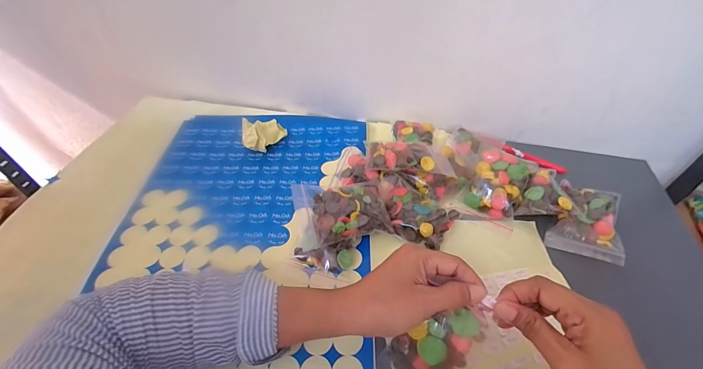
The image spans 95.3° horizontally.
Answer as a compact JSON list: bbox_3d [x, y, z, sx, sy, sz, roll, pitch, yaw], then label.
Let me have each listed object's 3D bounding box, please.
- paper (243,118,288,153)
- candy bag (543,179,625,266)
[{"bbox_3d":[-0.134,-0.079,0.491,0.067,0.039,0.063,-10,48,-10],"label":"paper"},{"bbox_3d":[0.287,0.041,0.393,0.073,0.030,0.105,21,50,18],"label":"candy bag"}]

